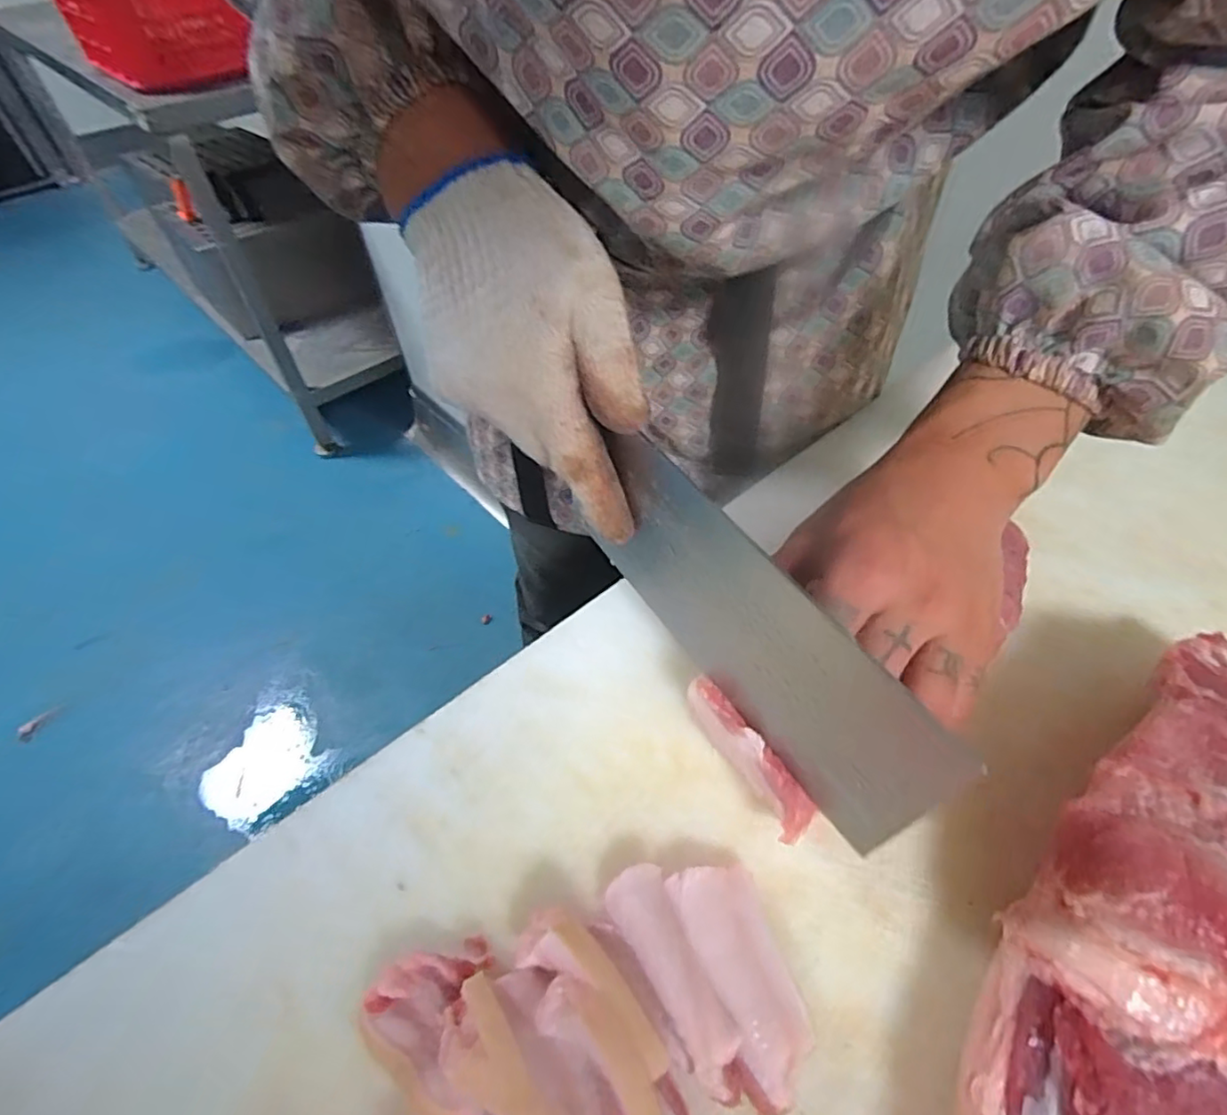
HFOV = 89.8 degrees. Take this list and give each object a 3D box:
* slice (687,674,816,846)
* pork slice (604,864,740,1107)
[{"bbox_3d":[0.063,0.095,0.293,0.016,0.043,0.078,-25,52,-17],"label":"slice"},{"bbox_3d":[0.024,0.166,0.248,0.024,0.014,0.082,-24,52,-16],"label":"pork slice"}]

